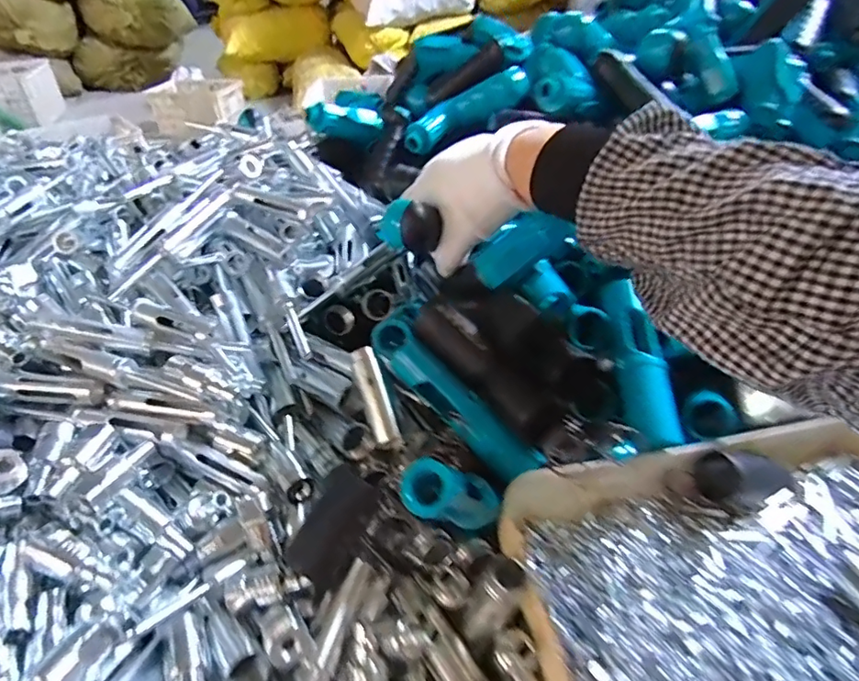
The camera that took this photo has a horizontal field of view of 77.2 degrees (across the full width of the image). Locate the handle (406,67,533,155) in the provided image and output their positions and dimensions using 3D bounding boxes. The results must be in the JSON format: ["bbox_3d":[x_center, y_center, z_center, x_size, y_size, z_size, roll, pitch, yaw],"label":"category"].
[{"bbox_3d":[0.039,-0.250,0.587,0.144,0.029,0.040,-27,38,4],"label":"handle"}]

